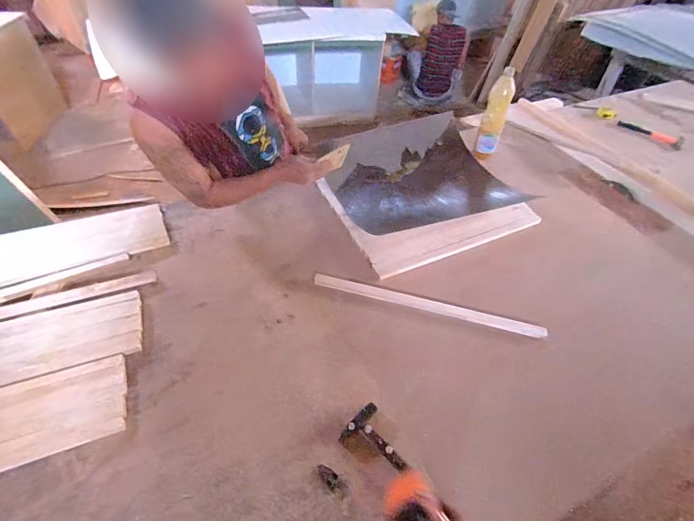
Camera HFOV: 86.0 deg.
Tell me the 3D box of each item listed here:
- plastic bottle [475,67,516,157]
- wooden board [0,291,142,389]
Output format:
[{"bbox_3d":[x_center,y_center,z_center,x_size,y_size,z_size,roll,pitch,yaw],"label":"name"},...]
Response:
[{"bbox_3d":[0.525,-0.502,1.329,0.077,0.328,0.094,19,50,13],"label":"plastic bottle"},{"bbox_3d":[-0.775,0.207,0.806,0.585,0.017,0.170,-14,54,-23],"label":"wooden board"}]

